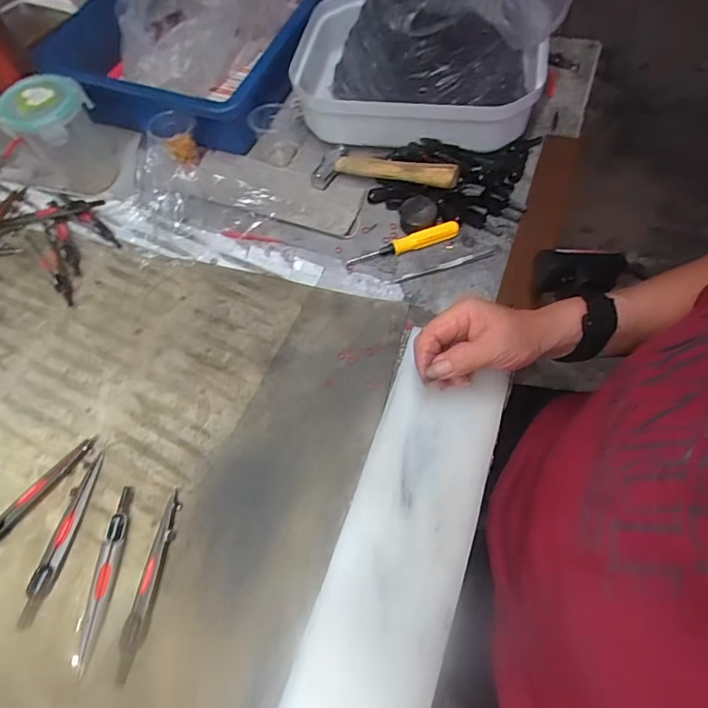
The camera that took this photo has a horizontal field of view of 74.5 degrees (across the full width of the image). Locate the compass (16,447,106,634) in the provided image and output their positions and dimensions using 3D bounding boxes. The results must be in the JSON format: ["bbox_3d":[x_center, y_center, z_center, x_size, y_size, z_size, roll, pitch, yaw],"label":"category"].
[{"bbox_3d":[-0.234,0.145,0.375,0.015,0.010,0.130,6,64,7],"label":"compass"}]

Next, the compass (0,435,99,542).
[{"bbox_3d":[-0.274,0.121,0.391,0.019,0.009,0.134,38,72,20],"label":"compass"}]

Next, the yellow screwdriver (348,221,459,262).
[{"bbox_3d":[0.052,-0.111,0.473,0.115,0.018,0.015,-17,64,-4],"label":"yellow screwdriver"}]

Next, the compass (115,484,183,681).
[{"bbox_3d":[-0.153,0.172,0.353,0.018,0.005,0.129,7,64,8],"label":"compass"}]

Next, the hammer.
[{"bbox_3d":[0.033,-0.195,0.497,0.158,0.016,0.055,15,65,25],"label":"hammer"}]

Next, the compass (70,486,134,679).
[{"bbox_3d":[-0.191,0.170,0.363,0.019,0.013,0.127,4,64,6],"label":"compass"}]

